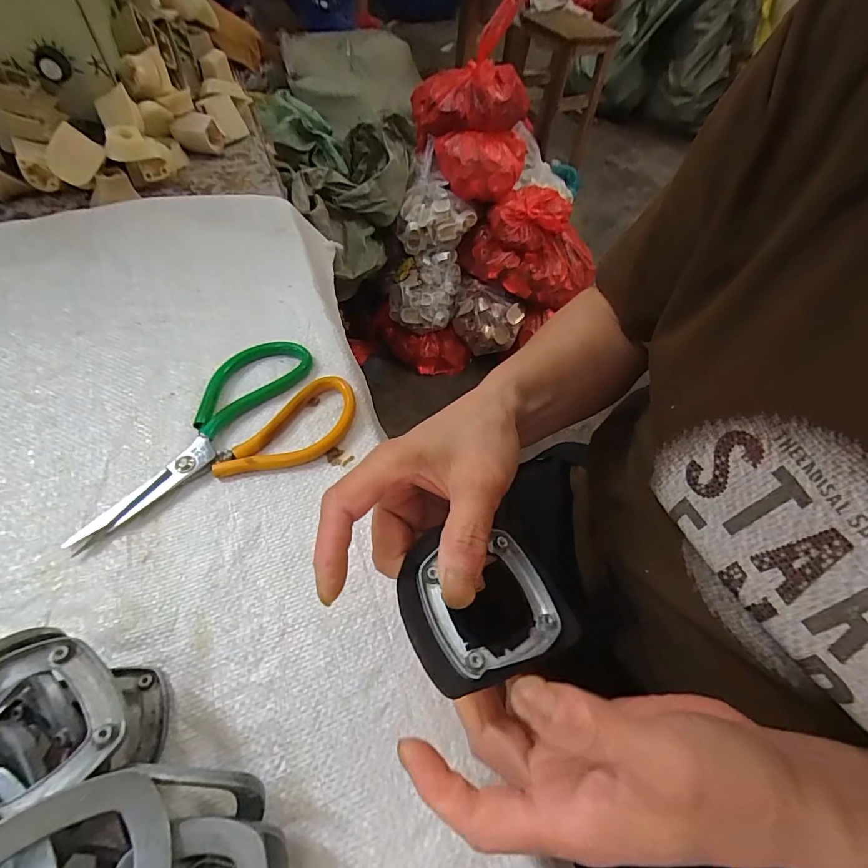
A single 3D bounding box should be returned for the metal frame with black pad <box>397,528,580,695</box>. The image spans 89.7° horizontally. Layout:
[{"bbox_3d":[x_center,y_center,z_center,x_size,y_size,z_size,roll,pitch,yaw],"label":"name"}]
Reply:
[{"bbox_3d":[0.021,0.074,0.199,0.071,0.014,0.066,-16,60,-13],"label":"metal frame with black pad"}]

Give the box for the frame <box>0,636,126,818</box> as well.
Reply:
[{"bbox_3d":[-0.162,0.116,0.172,0.056,0.015,0.058,-33,66,-24],"label":"frame"}]

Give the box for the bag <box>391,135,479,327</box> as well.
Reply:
[{"bbox_3d":[-0.003,-0.493,1.121,0.190,0.438,0.116,7,16,1],"label":"bag"}]

